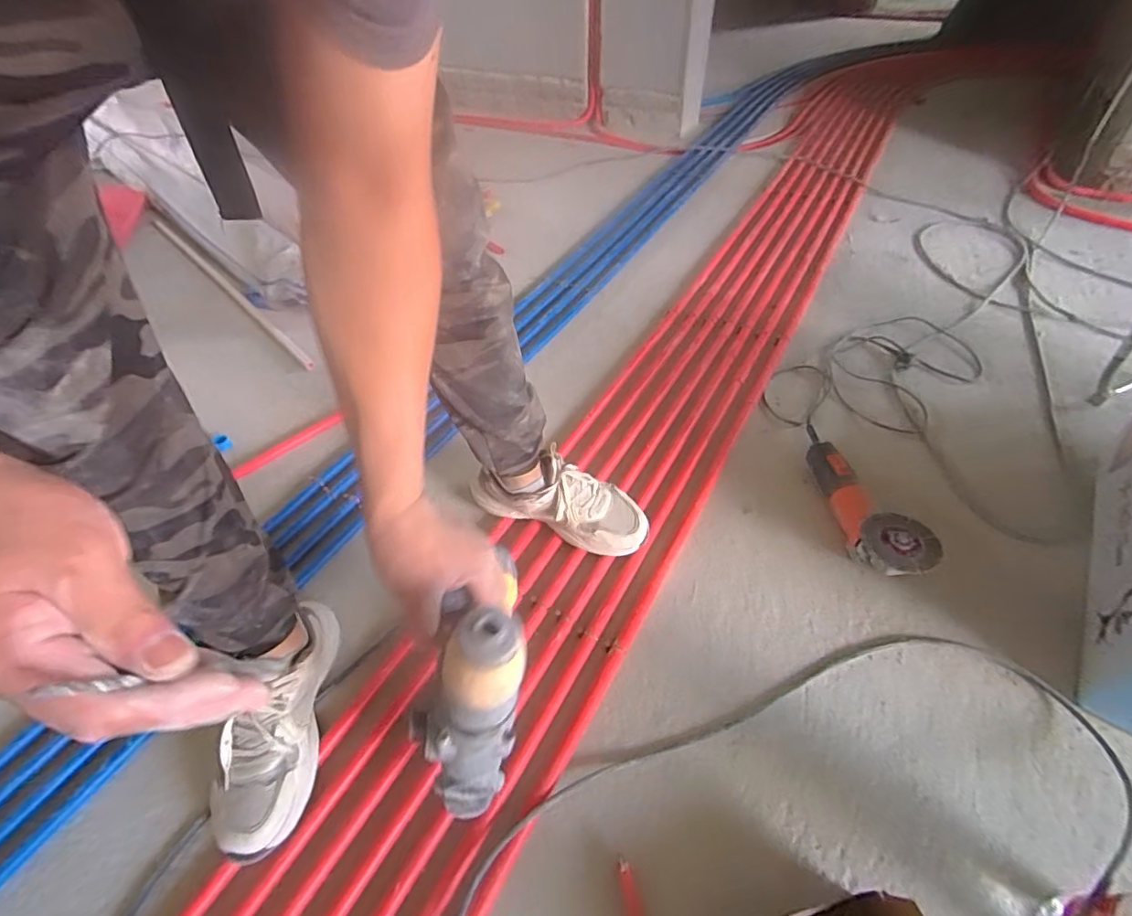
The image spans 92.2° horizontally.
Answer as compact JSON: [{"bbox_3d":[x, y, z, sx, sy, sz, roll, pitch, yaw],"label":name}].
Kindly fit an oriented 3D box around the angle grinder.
[{"bbox_3d":[0.447,0.059,0.866,0.084,0.094,0.320,-12,49,-8],"label":"angle grinder"}]

